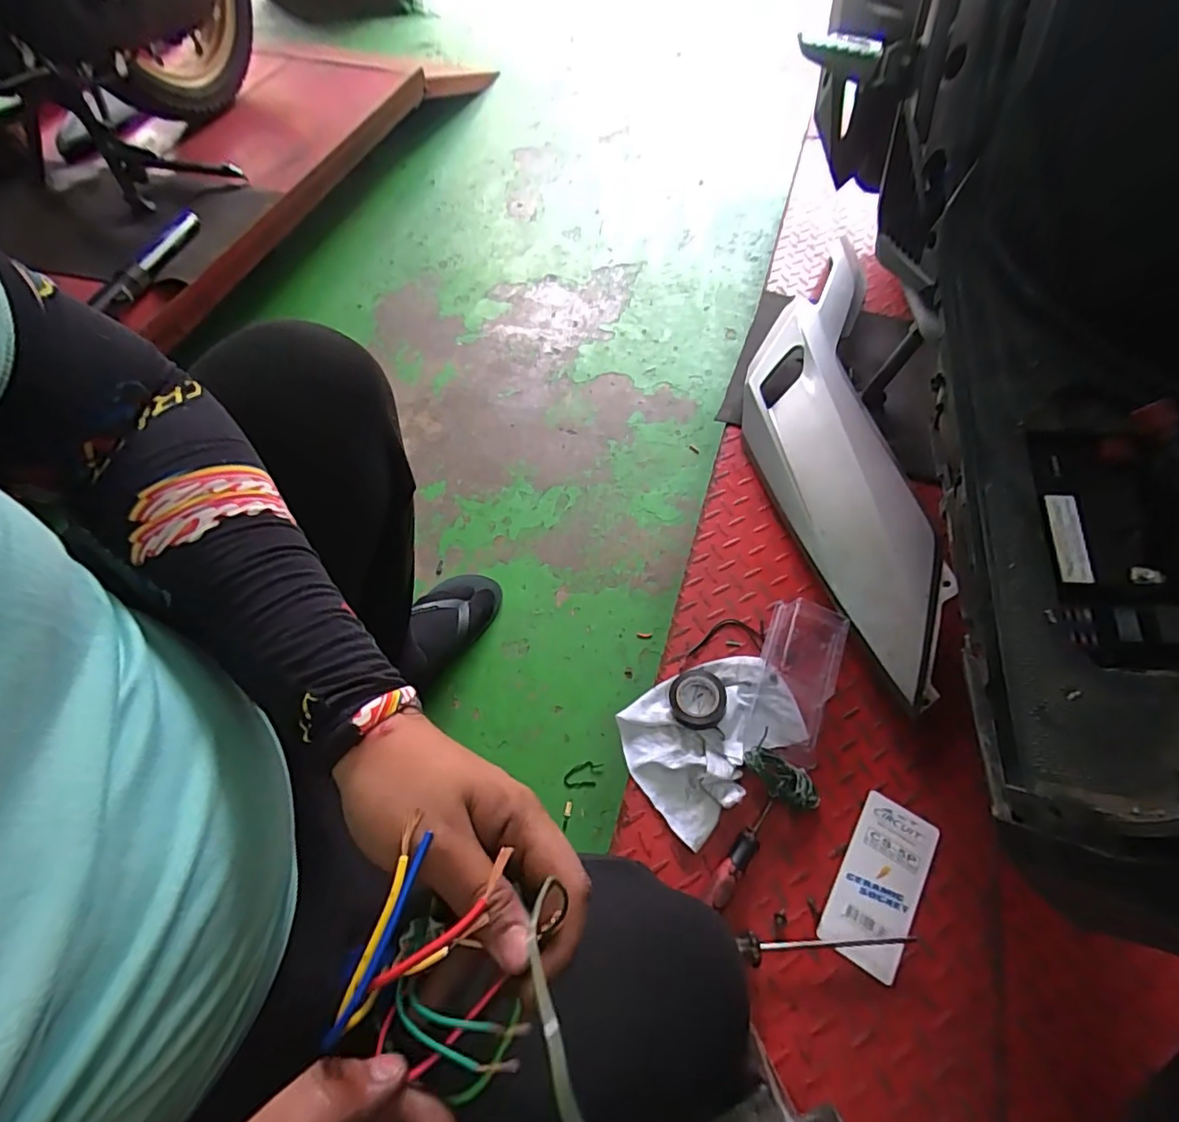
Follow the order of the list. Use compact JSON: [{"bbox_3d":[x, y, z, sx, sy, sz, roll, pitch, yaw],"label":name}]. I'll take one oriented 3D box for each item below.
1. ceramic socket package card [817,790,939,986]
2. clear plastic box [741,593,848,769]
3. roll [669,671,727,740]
[{"bbox_3d":[0.272,0.300,0.521,0.070,0.006,0.146,31,64,16],"label":"ceramic socket package card"},{"bbox_3d":[0.226,0.125,0.602,0.080,0.039,0.175,20,61,10],"label":"clear plastic box"},{"bbox_3d":[0.115,0.146,0.588,0.059,0.021,0.061,0,60,-1],"label":"roll"}]

